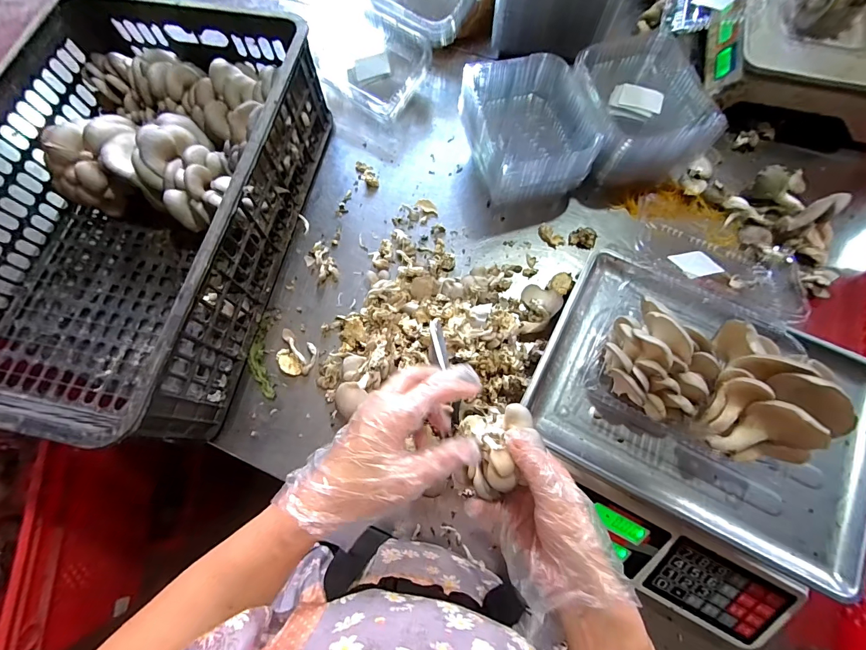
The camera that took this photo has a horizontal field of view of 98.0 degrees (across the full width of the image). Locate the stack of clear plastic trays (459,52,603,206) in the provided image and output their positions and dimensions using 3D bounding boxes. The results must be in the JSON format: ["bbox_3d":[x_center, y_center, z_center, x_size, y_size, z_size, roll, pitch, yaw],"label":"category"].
[{"bbox_3d":[0.137,-0.283,0.572,0.155,0.122,0.187,-13,72,-3],"label":"stack of clear plastic trays"}]

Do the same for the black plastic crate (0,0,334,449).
[{"bbox_3d":[-0.422,-0.172,0.531,0.397,0.160,0.598,11,73,5],"label":"black plastic crate"}]

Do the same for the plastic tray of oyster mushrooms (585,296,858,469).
[{"bbox_3d":[0.263,0.054,0.361,0.185,0.097,0.113,22,74,8],"label":"plastic tray of oyster mushrooms"}]

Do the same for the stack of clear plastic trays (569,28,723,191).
[{"bbox_3d":[0.300,-0.324,0.587,0.163,0.114,0.194,-11,72,-2],"label":"stack of clear plastic trays"}]

